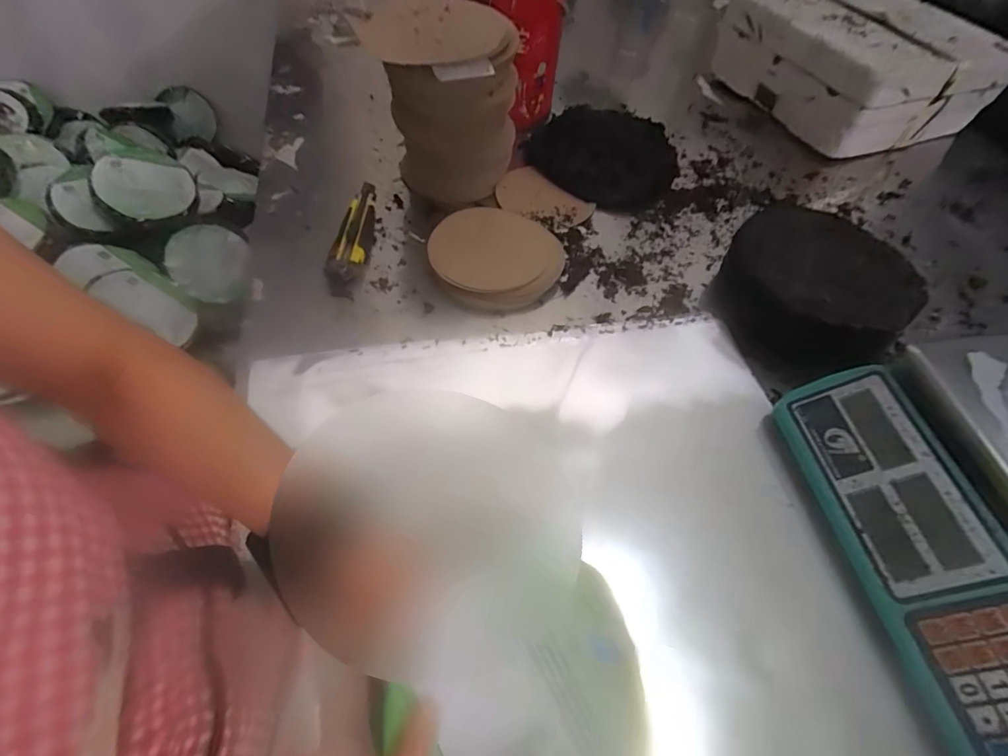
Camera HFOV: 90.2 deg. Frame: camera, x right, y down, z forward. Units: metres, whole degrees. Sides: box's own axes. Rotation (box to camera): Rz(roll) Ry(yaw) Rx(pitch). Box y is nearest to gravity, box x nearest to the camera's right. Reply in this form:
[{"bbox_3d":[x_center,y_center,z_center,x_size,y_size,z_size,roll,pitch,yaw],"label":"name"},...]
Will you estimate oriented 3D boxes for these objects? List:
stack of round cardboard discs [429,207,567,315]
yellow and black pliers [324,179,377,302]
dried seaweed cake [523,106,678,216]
[{"bbox_3d":[-0.011,-0.142,0.593,0.156,0.022,0.143,18,57,8],"label":"stack of round cardboard discs"},{"bbox_3d":[-0.178,-0.174,0.608,0.039,0.022,0.181,4,56,-1],"label":"yellow and black pliers"},{"bbox_3d":[0.147,-0.330,0.737,0.217,0.038,0.197,29,59,15],"label":"dried seaweed cake"}]

